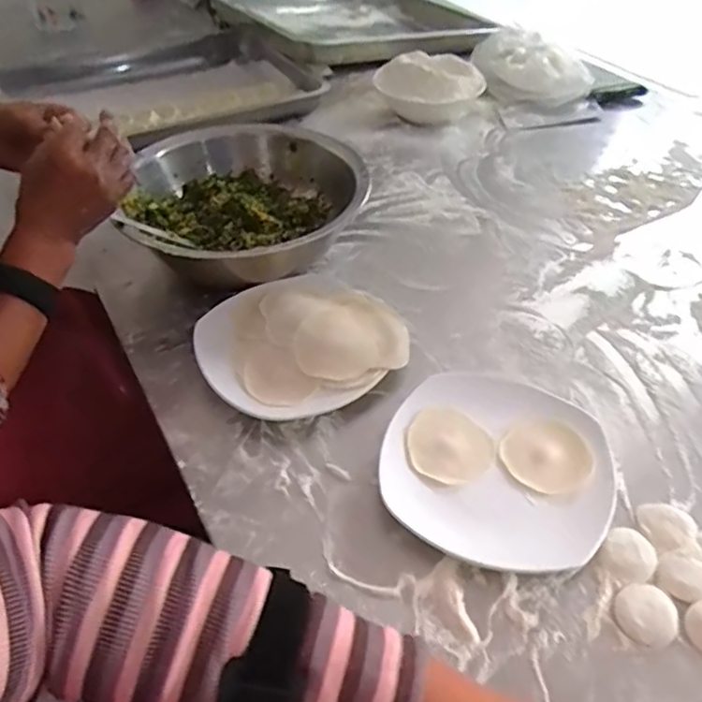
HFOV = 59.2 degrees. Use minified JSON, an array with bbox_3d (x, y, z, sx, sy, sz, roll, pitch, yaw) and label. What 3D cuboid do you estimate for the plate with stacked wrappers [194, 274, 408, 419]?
[{"bbox_3d":[-0.047,-0.018,0.599,0.193,0.048,0.171,-23,49,-21],"label":"plate with stacked wrappers"}]

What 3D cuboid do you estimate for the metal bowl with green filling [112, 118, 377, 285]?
[{"bbox_3d":[-0.119,-0.160,0.706,0.251,0.091,0.242,3,45,3],"label":"metal bowl with green filling"}]

